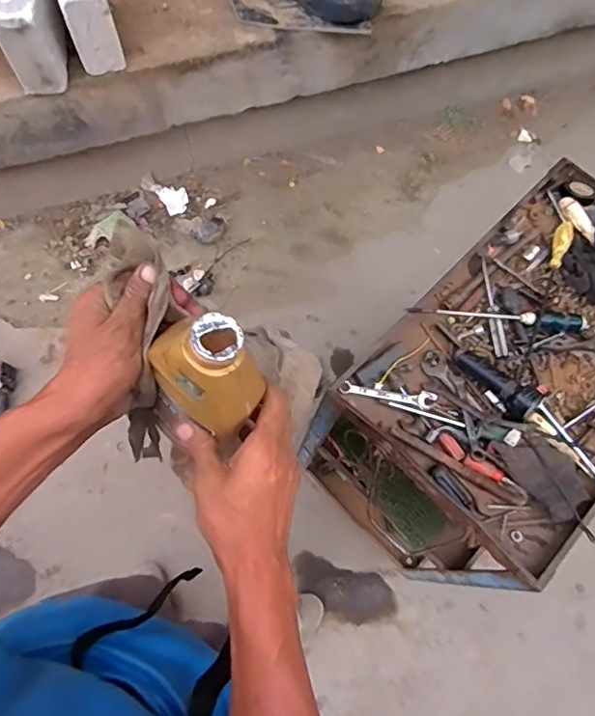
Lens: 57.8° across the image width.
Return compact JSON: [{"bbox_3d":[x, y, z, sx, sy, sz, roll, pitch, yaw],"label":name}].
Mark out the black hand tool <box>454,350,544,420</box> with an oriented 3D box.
[{"bbox_3d":[0.303,0.036,0.826,0.047,0.049,0.138,-40,61,-13],"label":"black hand tool"}]

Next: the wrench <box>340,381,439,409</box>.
[{"bbox_3d":[0.141,0.055,0.840,0.151,0.014,0.030,9,71,2],"label":"wrench"}]

